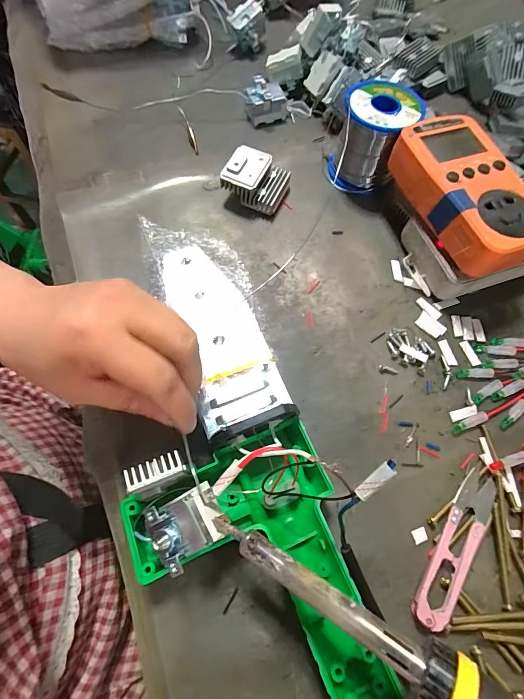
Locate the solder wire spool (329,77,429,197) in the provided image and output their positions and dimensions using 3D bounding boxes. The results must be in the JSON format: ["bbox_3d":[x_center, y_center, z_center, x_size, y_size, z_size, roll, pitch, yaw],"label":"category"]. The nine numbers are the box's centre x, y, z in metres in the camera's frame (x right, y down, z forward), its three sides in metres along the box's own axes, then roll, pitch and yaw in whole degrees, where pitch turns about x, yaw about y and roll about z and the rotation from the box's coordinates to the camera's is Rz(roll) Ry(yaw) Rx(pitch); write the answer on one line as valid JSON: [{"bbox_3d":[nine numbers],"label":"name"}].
[{"bbox_3d":[0.098,-0.189,0.311,0.061,0.065,0.069,20,69,6],"label":"solder wire spool"}]

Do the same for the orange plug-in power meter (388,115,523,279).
[{"bbox_3d":[0.154,-0.116,0.262,0.063,0.031,0.123,-18,70,-9],"label":"orange plug-in power meter"}]

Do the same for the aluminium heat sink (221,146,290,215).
[{"bbox_3d":[-0.004,-0.150,0.310,0.052,0.030,0.042,20,69,6],"label":"aluminium heat sink"}]

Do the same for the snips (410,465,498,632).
[{"bbox_3d":[0.120,0.121,0.215,0.022,0.012,0.096,38,72,12],"label":"snips"}]

